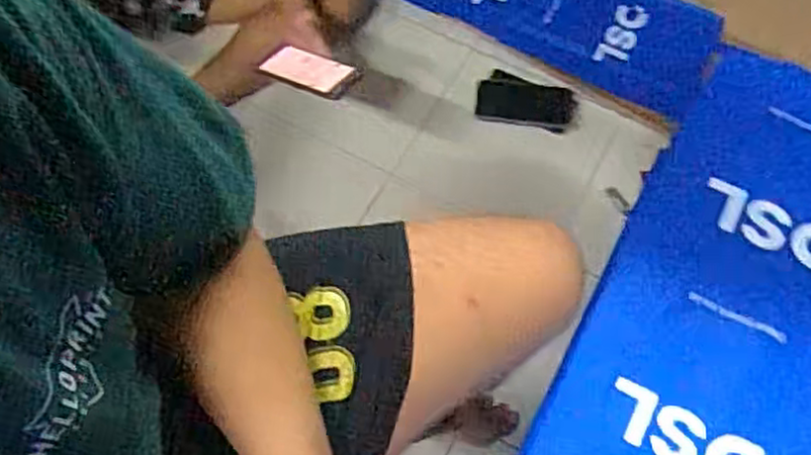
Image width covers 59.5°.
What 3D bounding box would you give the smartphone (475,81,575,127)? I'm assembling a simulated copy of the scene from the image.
[{"bbox_3d":[0.207,-0.215,1.237,0.164,0.010,0.072,7,84,9],"label":"smartphone"}]

